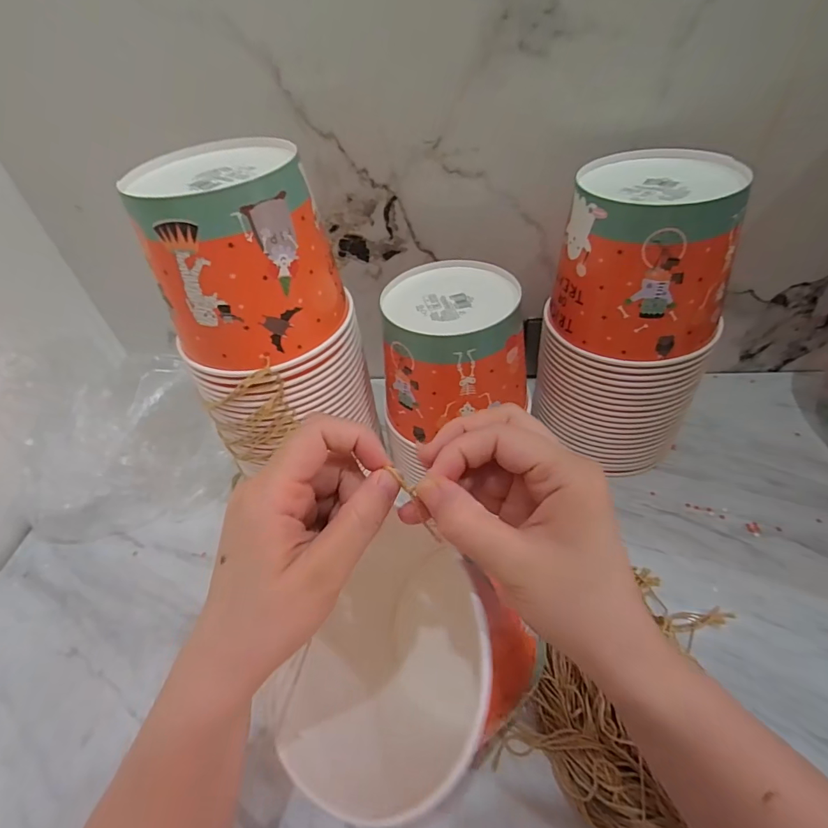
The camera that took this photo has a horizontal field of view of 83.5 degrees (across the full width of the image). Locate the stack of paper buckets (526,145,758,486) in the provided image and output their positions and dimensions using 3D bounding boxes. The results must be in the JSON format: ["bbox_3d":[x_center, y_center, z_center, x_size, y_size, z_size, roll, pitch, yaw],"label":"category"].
[{"bbox_3d":[0.209,-0.083,0.458,0.131,0.276,0.146,-33,50,-23],"label":"stack of paper buckets"}]

